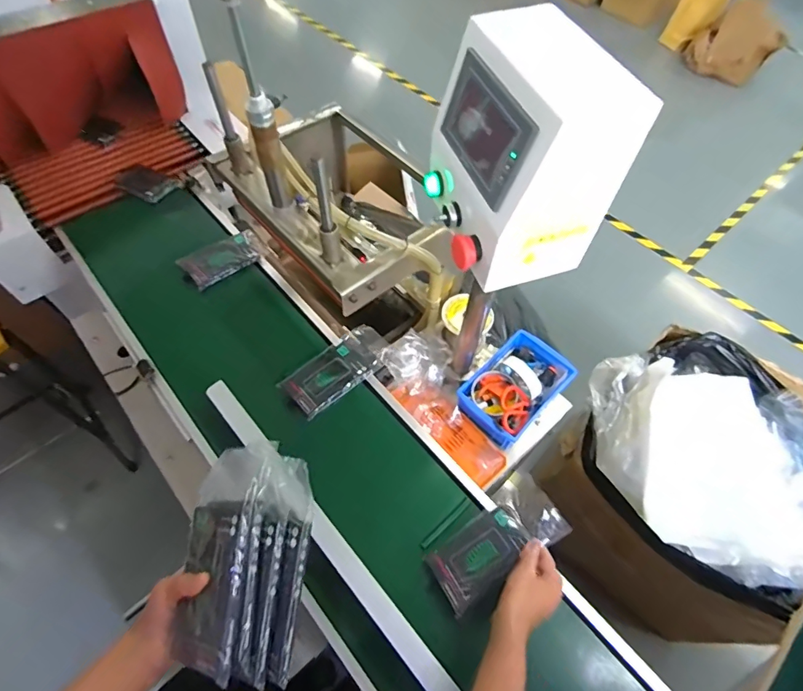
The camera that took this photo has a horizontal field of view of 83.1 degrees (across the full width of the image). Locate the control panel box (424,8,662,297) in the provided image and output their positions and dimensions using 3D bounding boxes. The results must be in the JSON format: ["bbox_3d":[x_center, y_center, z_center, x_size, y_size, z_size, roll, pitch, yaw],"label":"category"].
[{"bbox_3d":[0.119,-0.201,0.482,0.147,0.191,0.183,-13,60,-10],"label":"control panel box"}]

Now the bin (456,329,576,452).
[{"bbox_3d":[0.220,0.075,0.867,0.219,0.058,0.143,-39,68,-22],"label":"bin"}]

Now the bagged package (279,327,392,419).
[{"bbox_3d":[-0.107,0.037,0.809,0.095,0.017,0.207,39,65,19],"label":"bagged package"}]

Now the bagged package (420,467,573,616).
[{"bbox_3d":[0.126,0.269,0.629,0.190,0.010,0.098,-35,52,-4],"label":"bagged package"}]

